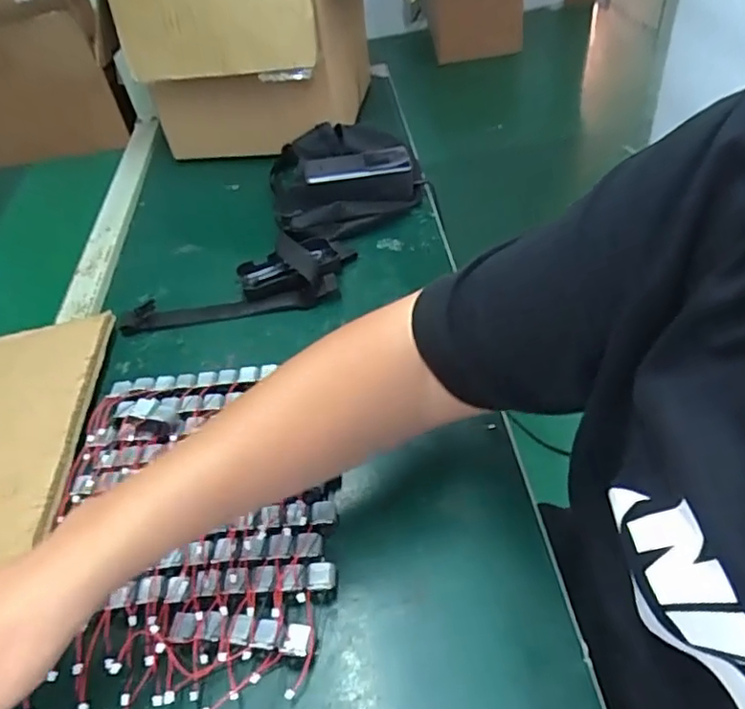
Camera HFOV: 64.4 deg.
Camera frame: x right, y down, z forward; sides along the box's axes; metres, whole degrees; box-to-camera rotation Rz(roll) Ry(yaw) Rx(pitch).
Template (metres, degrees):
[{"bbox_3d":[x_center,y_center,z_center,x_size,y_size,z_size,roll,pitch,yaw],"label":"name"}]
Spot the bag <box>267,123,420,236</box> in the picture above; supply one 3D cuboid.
[{"bbox_3d":[-0.036,-0.222,0.751,0.183,0.055,0.224,-11,44,-6],"label":"bag"}]

